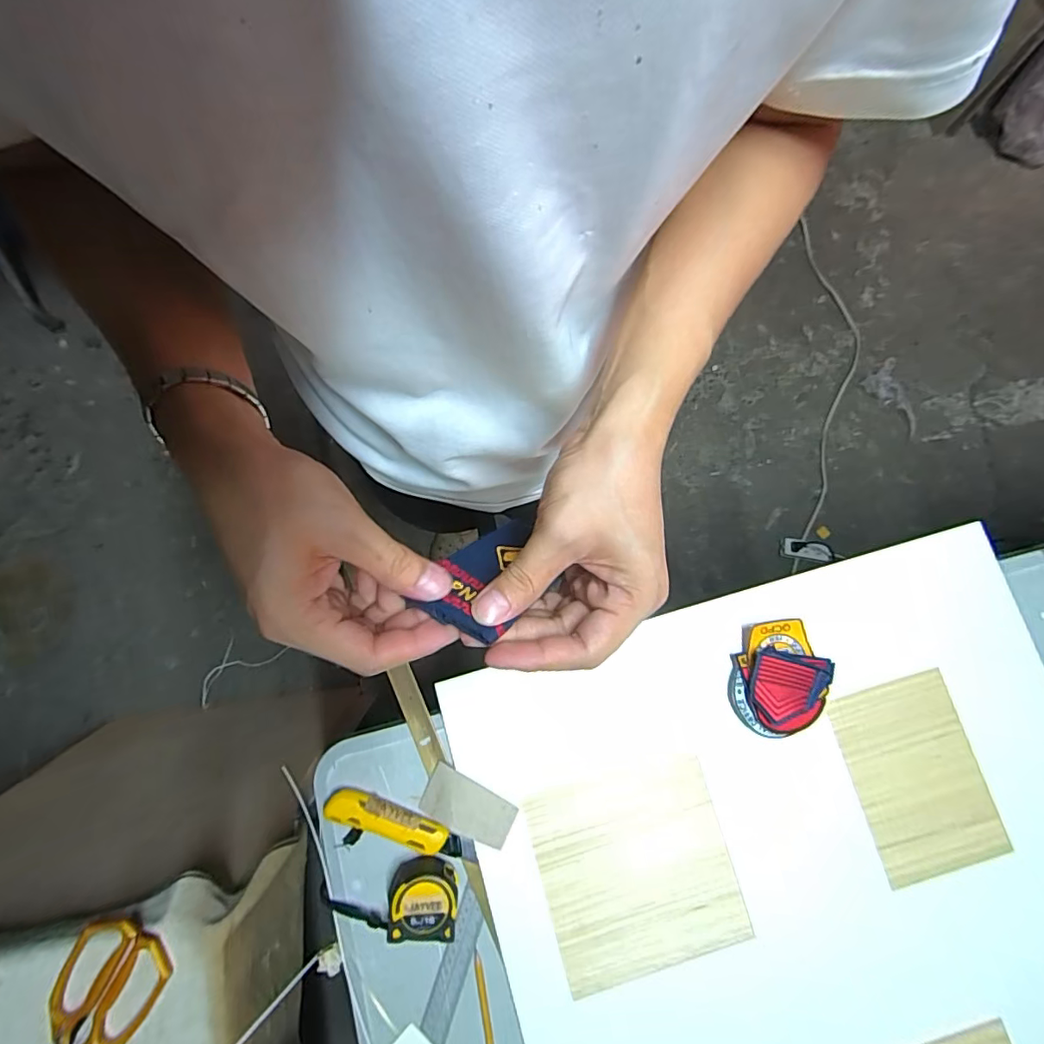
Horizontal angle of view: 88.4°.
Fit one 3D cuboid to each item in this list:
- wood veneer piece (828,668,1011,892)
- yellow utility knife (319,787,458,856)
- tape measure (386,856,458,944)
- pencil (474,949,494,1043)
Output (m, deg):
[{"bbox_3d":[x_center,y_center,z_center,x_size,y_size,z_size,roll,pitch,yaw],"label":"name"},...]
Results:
[{"bbox_3d":[0.427,0.275,0.583,0.136,0.008,0.196,-16,83,-3],"label":"wood veneer piece"},{"bbox_3d":[-0.134,0.314,0.559,0.145,0.017,0.038,18,79,3],"label":"yellow utility knife"},{"bbox_3d":[-0.100,0.375,0.533,0.072,0.043,0.064,7,79,1],"label":"tape measure"},{"bbox_3d":[-0.038,0.489,0.541,0.009,0.004,0.101,-10,79,-3],"label":"pencil"}]

